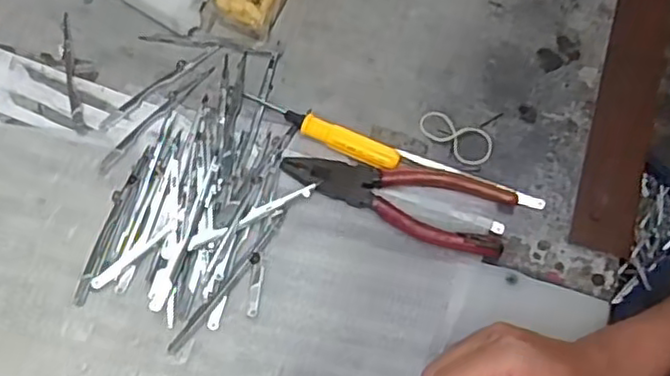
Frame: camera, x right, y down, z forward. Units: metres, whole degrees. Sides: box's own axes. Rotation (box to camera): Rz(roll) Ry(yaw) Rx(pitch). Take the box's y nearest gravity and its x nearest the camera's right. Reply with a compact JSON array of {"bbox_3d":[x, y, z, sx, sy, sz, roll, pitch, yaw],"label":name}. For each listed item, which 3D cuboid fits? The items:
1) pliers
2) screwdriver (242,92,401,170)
[{"bbox_3d":[0.039,0.001,0.429,0.148,0.016,0.048,21,69,9],"label":"pliers"},{"bbox_3d":[-0.012,-0.040,0.452,0.117,0.015,0.018,23,69,10],"label":"screwdriver"}]

